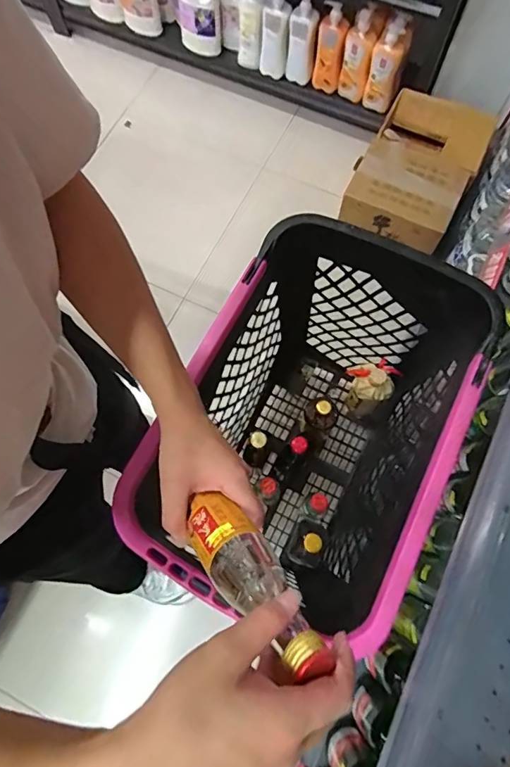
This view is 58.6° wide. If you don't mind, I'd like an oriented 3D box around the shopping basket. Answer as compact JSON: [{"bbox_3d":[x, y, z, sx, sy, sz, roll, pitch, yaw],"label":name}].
[{"bbox_3d":[0.117,0.102,0.825,0.417,0.451,0.554,25,75,8],"label":"shopping basket"}]

